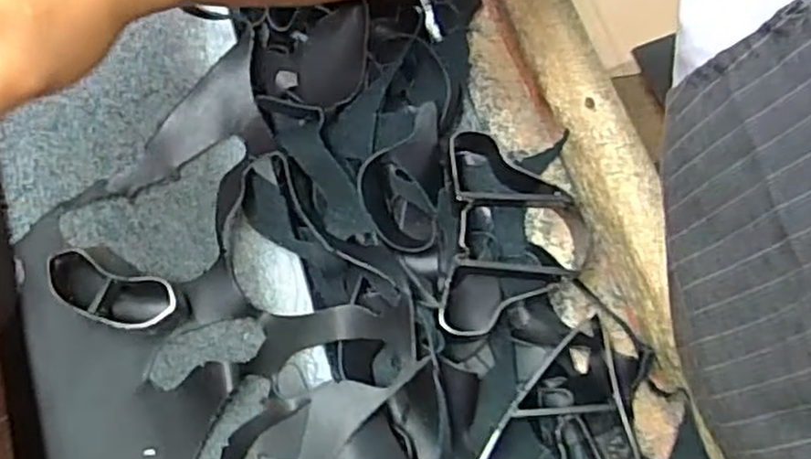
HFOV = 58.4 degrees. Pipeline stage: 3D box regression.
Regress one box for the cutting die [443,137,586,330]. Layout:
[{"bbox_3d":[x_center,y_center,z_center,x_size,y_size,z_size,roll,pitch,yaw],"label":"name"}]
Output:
[{"bbox_3d":[0.072,0.001,0.469,0.094,0.043,0.143,5,73,3],"label":"cutting die"}]

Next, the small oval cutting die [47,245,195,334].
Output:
[{"bbox_3d":[-0.175,0.038,0.441,0.081,0.034,0.040,26,76,9],"label":"small oval cutting die"}]

